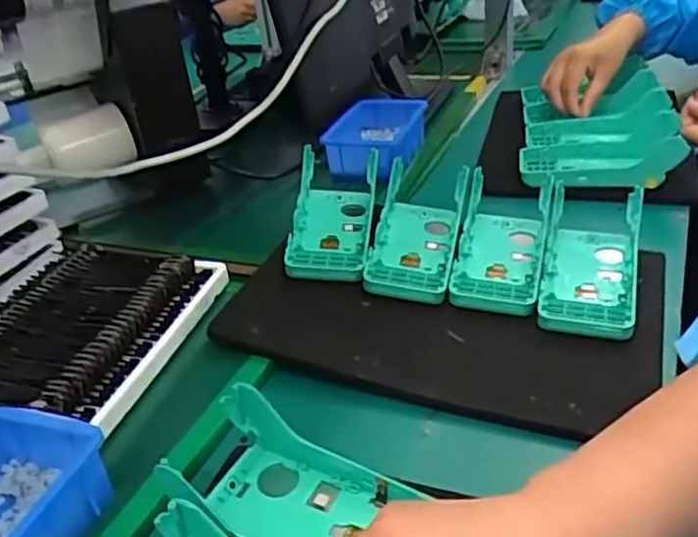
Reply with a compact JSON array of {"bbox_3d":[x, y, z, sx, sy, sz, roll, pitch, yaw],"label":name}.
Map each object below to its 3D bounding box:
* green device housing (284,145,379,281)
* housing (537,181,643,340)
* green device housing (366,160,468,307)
[{"bbox_3d":[-0.016,-0.054,0.640,0.081,0.056,0.167,-4,39,8],"label":"green device housing"},{"bbox_3d":[0.207,-0.011,0.568,0.076,0.063,0.157,3,26,23],"label":"housing"},{"bbox_3d":[0.063,-0.037,0.616,0.082,0.061,0.162,0,38,16],"label":"green device housing"}]

